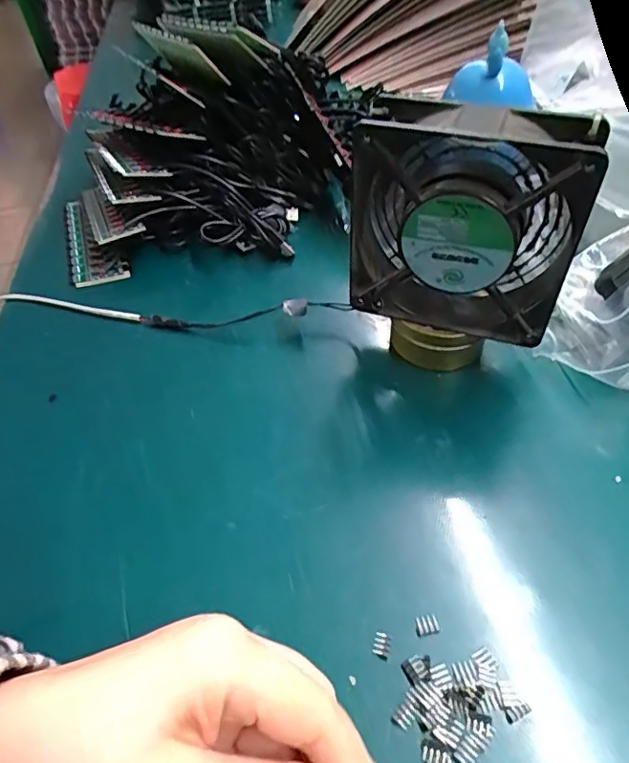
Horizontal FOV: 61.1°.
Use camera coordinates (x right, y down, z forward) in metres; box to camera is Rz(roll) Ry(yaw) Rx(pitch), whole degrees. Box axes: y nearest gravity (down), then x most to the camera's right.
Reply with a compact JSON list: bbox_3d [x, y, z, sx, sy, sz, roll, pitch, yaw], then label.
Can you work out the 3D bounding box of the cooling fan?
[{"bbox_3d":[0.084,-0.080,0.313,0.120,0.141,0.047,12,49,17],"label":"cooling fan"}]

